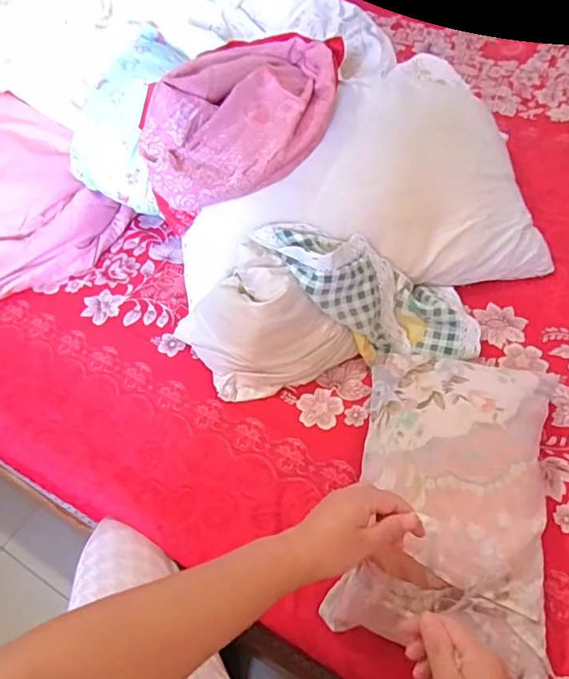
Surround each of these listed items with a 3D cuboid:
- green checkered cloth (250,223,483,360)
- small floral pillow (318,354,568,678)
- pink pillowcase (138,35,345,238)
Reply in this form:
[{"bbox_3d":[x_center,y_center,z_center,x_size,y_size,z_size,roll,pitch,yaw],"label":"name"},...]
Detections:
[{"bbox_3d":[0.131,-0.078,0.809,0.382,0.101,0.167,26,52,-15],"label":"green checkered cloth"},{"bbox_3d":[0.205,0.167,0.615,0.230,0.098,0.373,11,54,13],"label":"small floral pillow"},{"bbox_3d":[-0.056,-0.352,0.828,0.236,0.167,0.342,15,55,16],"label":"pink pillowcase"}]

